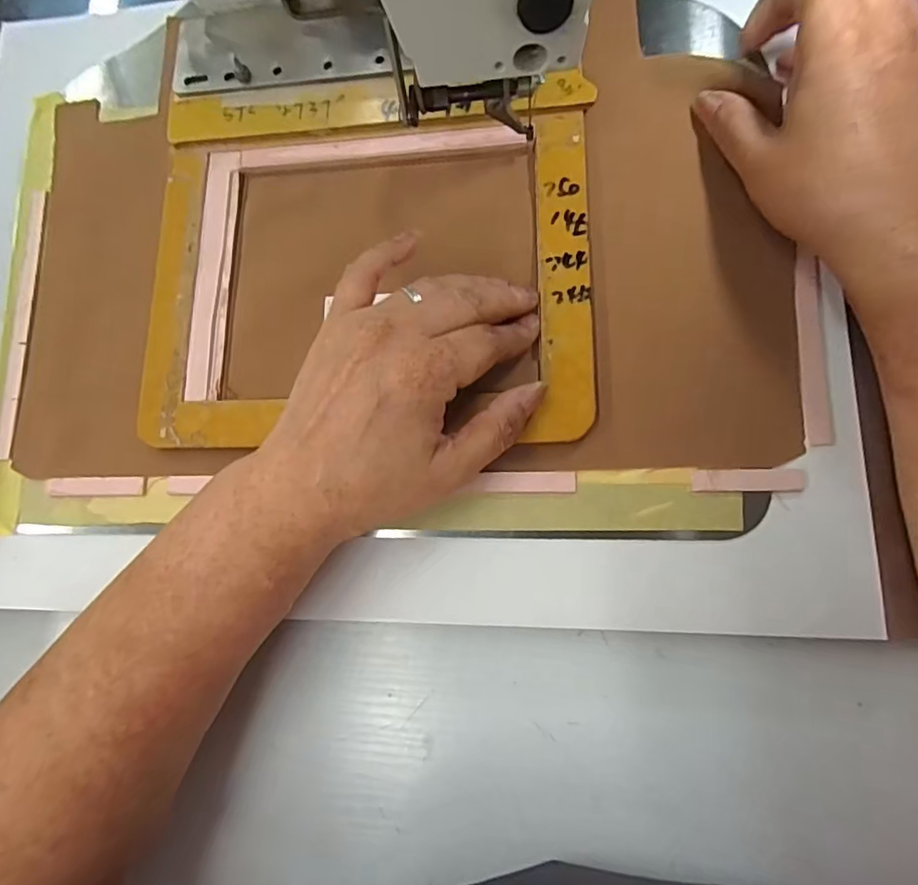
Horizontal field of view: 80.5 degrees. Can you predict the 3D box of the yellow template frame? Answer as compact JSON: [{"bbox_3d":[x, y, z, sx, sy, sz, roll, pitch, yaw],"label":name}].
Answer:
[{"bbox_3d":[-0.051,-0.096,0.289,0.239,0.010,0.197,1,81,7],"label":"yellow template frame"}]

